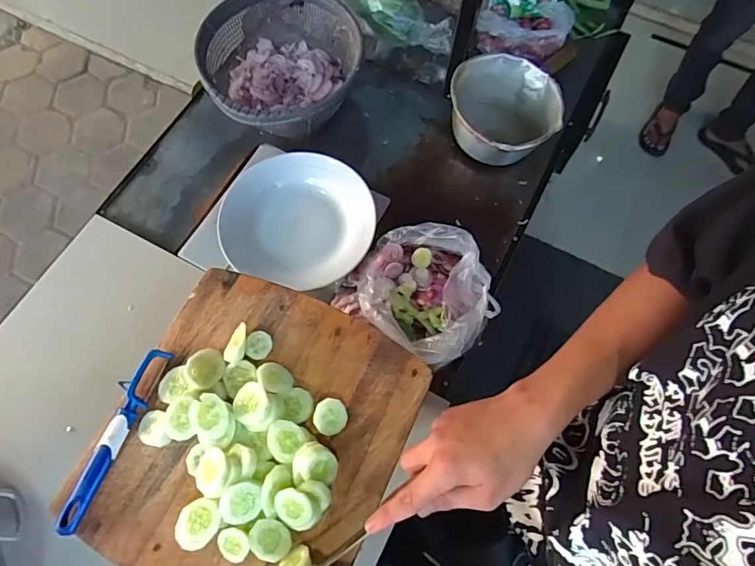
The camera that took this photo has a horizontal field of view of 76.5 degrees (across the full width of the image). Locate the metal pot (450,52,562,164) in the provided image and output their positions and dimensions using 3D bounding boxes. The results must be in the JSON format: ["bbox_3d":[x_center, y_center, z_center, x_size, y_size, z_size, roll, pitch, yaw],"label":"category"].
[{"bbox_3d":[0.197,-0.266,0.757,0.166,0.105,0.178,1,69,-2],"label":"metal pot"}]

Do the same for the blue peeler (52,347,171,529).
[{"bbox_3d":[-0.257,0.148,0.468,0.029,0.015,0.178,17,69,5],"label":"blue peeler"}]

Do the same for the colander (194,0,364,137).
[{"bbox_3d":[-0.149,-0.336,0.768,0.233,0.113,0.258,4,69,0],"label":"colander"}]

